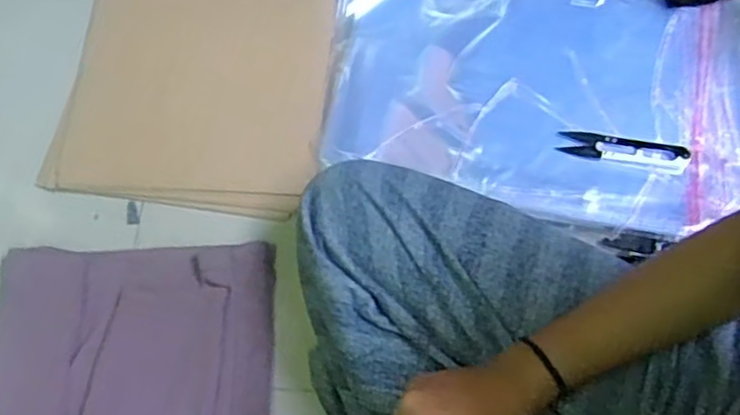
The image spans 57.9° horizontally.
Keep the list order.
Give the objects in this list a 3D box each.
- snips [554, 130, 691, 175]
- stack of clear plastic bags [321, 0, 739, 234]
[{"bbox_3d":[0.238,-0.053,0.631,0.116,0.006,0.029,11,68,7],"label":"snips"},{"bbox_3d":[0.173,-0.133,0.666,0.419,0.029,0.296,10,68,7],"label":"stack of clear plastic bags"}]

